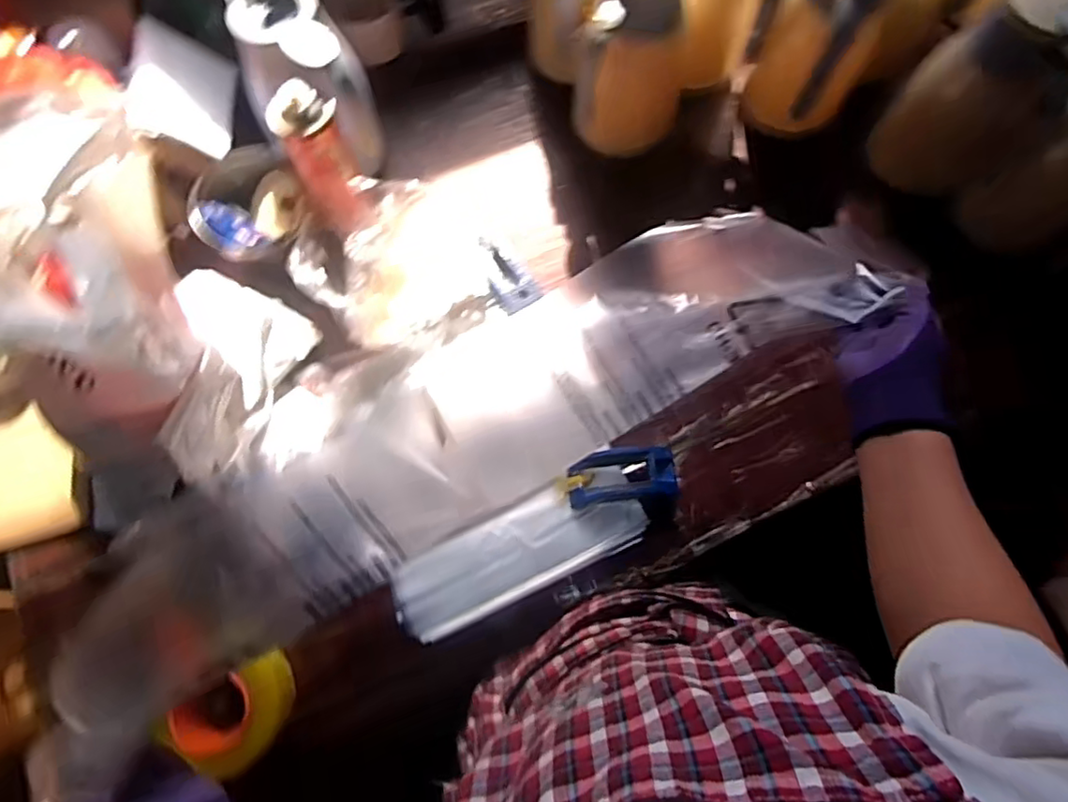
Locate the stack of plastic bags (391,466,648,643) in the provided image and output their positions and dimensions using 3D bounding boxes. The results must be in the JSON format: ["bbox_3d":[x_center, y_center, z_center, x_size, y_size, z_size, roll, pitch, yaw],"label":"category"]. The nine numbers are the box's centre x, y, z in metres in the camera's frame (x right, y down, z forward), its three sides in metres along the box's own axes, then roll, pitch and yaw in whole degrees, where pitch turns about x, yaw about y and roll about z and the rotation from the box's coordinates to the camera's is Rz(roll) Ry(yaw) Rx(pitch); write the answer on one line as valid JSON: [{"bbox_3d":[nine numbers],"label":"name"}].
[{"bbox_3d":[-0.017,0.176,0.726,0.300,0.028,0.099,-24,75,-6],"label":"stack of plastic bags"}]

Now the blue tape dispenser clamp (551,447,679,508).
[{"bbox_3d":[0.100,0.088,0.728,0.144,0.037,0.057,-8,74,-2],"label":"blue tape dispenser clamp"}]

